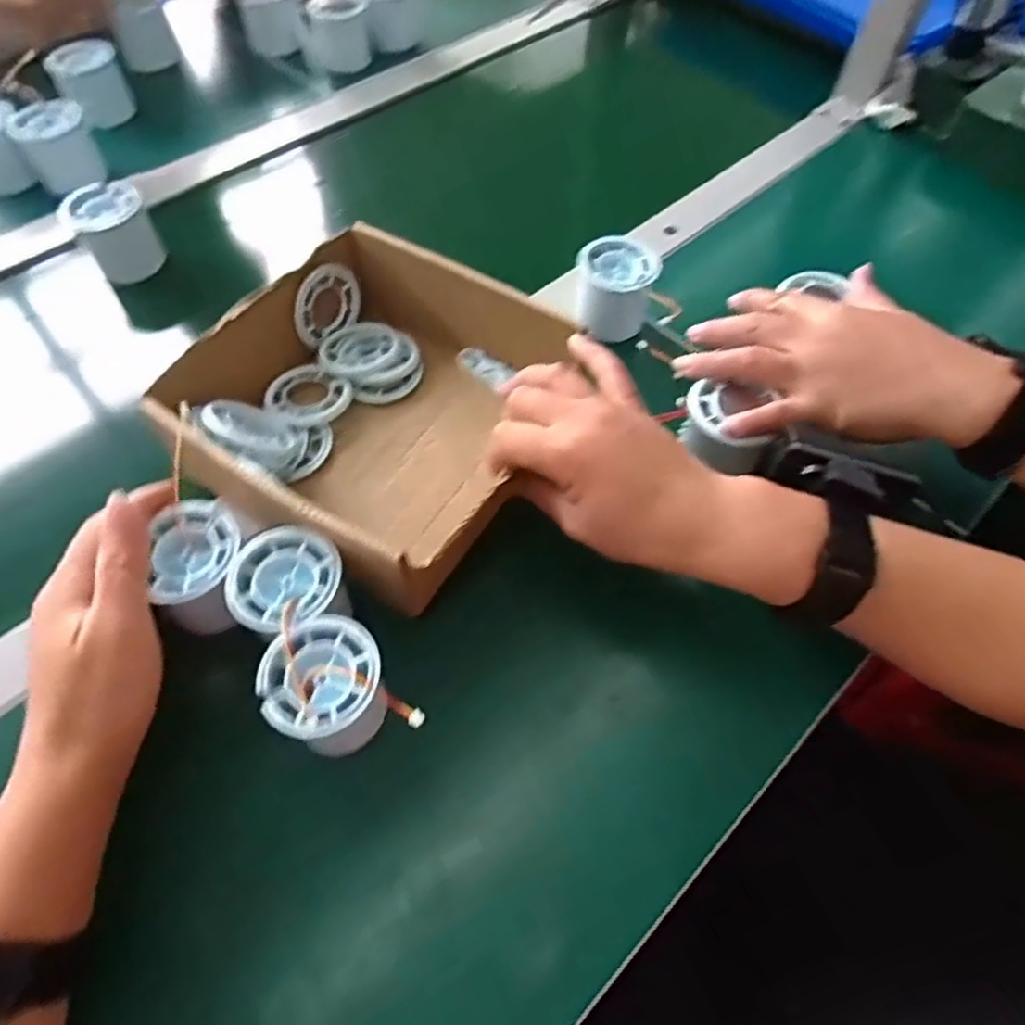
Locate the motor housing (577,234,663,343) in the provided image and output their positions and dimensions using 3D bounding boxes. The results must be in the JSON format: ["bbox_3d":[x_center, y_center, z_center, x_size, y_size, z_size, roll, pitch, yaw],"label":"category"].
[{"bbox_3d":[0.075,-0.163,0.498,0.054,0.047,0.054,6,58,2],"label":"motor housing"}]

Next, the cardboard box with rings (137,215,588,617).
[{"bbox_3d":[-0.085,-0.066,0.424,0.191,0.072,0.198,25,60,14],"label":"cardboard box with rings"}]

